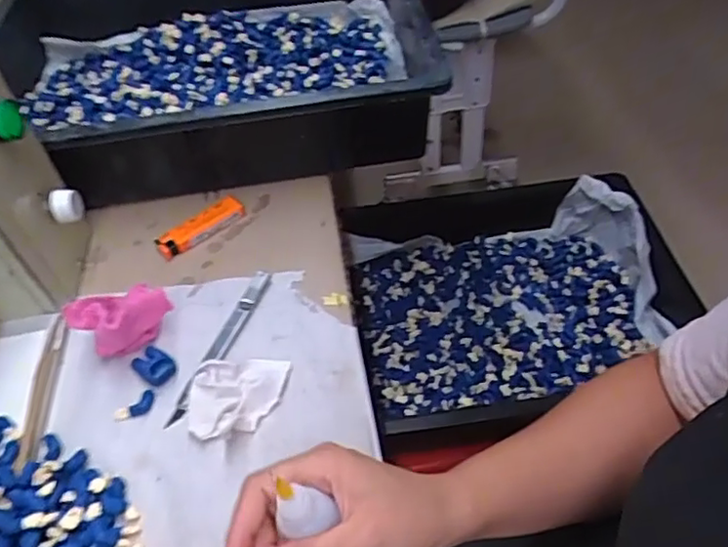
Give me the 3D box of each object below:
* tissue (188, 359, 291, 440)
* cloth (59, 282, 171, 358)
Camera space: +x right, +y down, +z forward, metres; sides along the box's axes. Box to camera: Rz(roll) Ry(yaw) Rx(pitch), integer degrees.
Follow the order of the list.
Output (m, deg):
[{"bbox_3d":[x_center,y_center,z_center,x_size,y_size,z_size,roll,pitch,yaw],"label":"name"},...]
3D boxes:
[{"bbox_3d":[-0.085,0.082,0.422,0.067,0.017,0.051,-12,49,-4],"label":"tissue"},{"bbox_3d":[-0.182,0.033,0.458,0.048,0.045,0.058,29,57,27],"label":"cloth"}]

